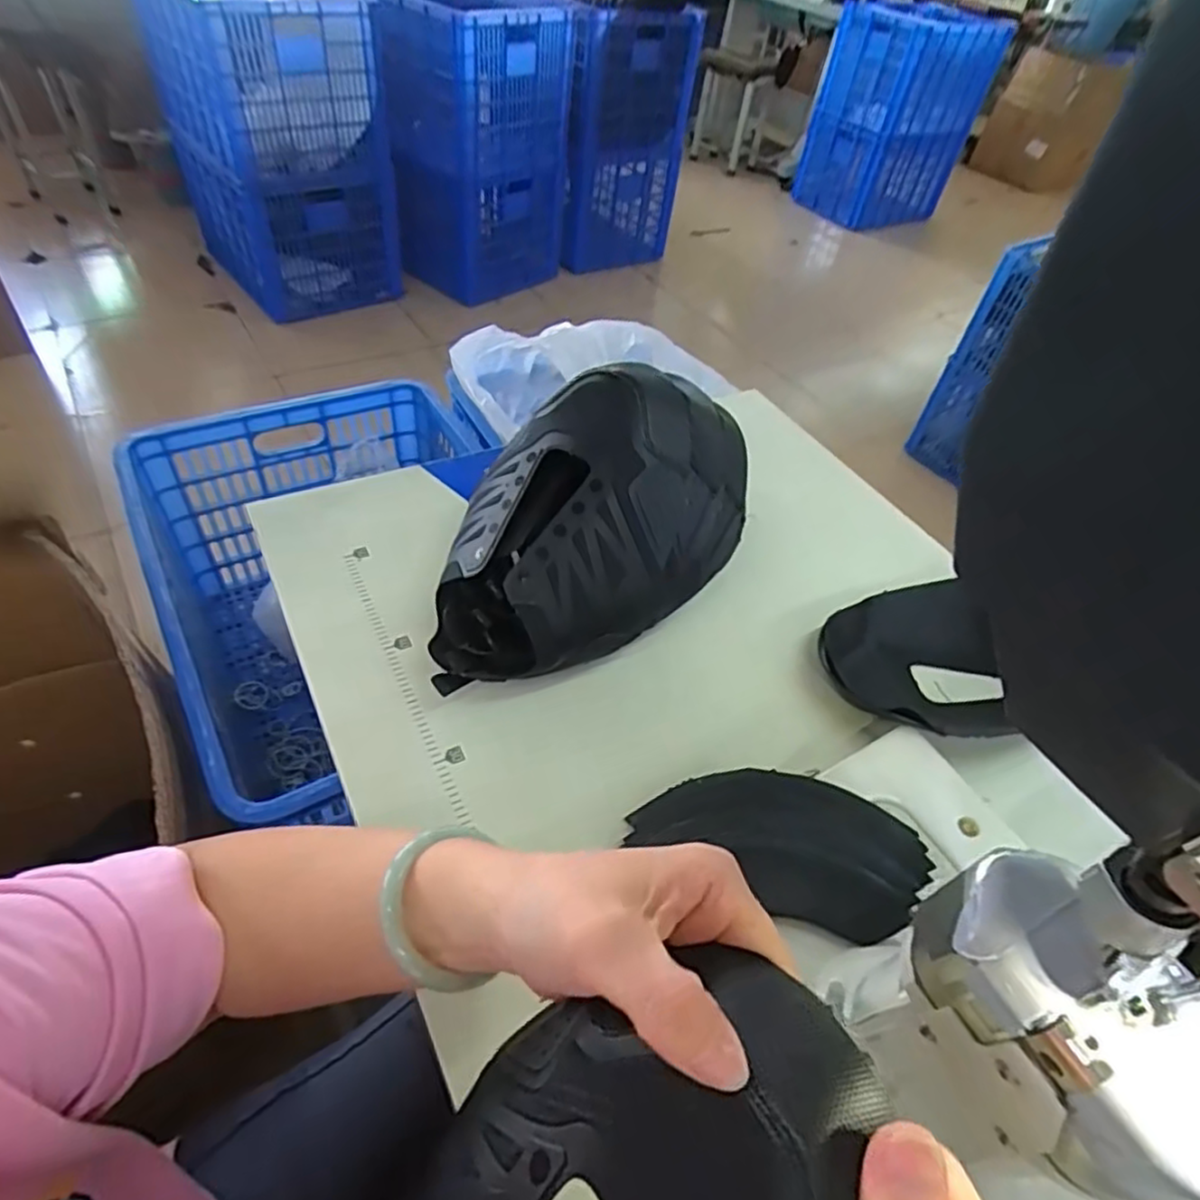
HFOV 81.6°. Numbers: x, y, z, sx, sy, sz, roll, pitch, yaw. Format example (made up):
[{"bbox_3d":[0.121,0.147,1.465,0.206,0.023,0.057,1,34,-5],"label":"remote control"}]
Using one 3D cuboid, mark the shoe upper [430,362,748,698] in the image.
[{"bbox_3d":[-0.006,-0.052,0.484,0.141,0.160,0.265,37,53,23],"label":"shoe upper"}]

